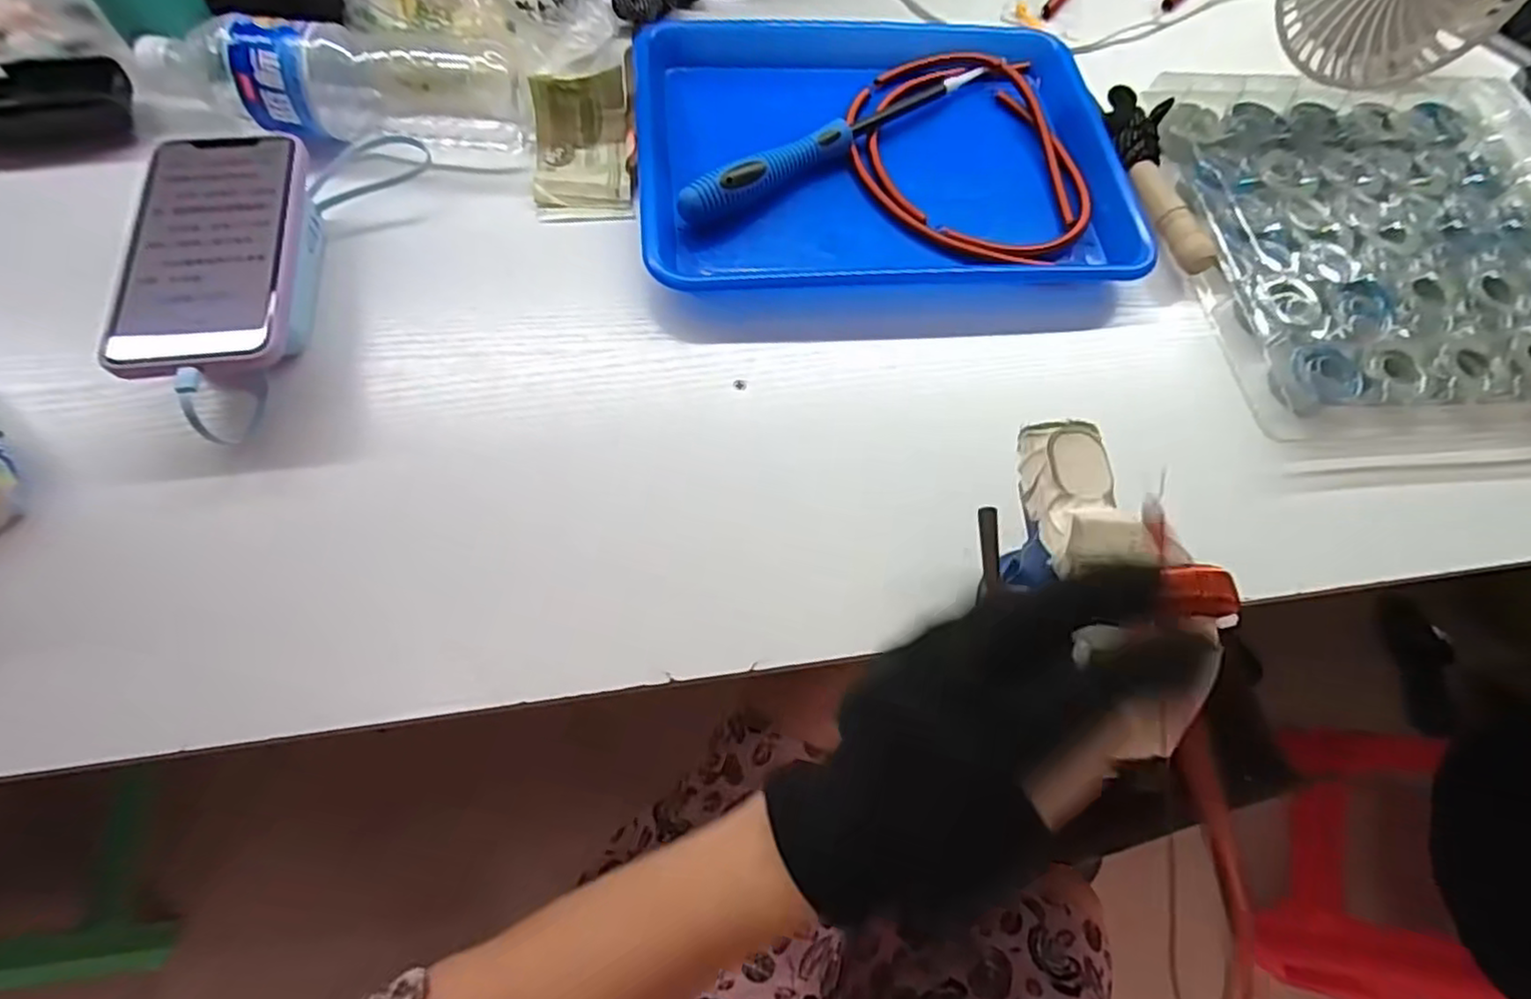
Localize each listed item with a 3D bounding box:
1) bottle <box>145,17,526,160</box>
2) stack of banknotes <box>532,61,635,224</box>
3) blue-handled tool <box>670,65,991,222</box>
[{"bbox_3d":[-0.281,-0.280,0.444,0.234,0.054,0.070,3,66,-5],"label":"bottle"},{"bbox_3d":[-0.127,-0.243,0.464,0.065,0.034,0.102,-2,67,-7],"label":"stack of banknotes"},{"bbox_3d":[0.054,-0.259,0.474,0.272,0.030,0.023,-37,75,-19],"label":"blue-handled tool"}]

